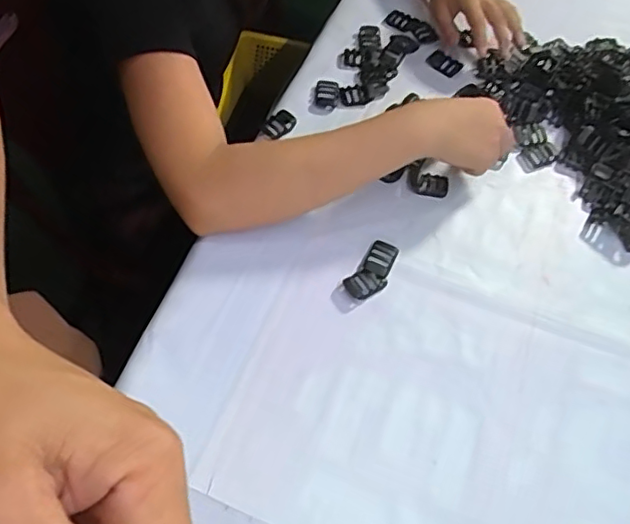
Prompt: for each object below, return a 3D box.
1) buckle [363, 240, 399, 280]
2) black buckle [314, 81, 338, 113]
[{"bbox_3d":[0.061,-0.002,0.555,0.026,0.006,0.038,25,59,11],"label":"buckle"},{"bbox_3d":[0.012,-0.181,0.660,0.025,0.015,0.036,6,58,-2],"label":"black buckle"}]

